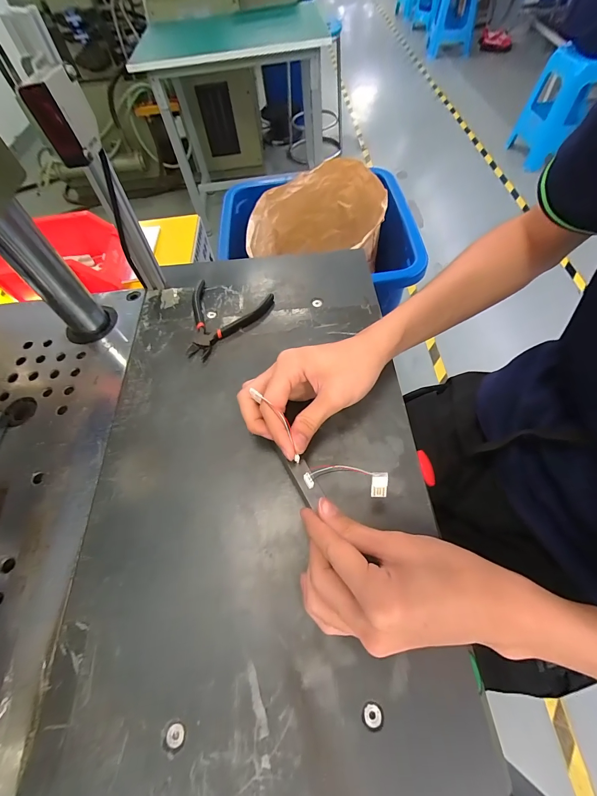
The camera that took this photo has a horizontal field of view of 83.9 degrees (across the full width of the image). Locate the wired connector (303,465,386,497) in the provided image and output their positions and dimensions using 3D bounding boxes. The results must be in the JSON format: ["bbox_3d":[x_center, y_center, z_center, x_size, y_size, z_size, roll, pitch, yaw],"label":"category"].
[{"bbox_3d":[0.034,0.063,0.256,0.065,0.020,0.015,2,59,19],"label":"wired connector"}]

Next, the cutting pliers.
[{"bbox_3d":[-0.097,-0.092,0.397,0.103,0.009,0.110,14,61,12],"label":"cutting pliers"}]

